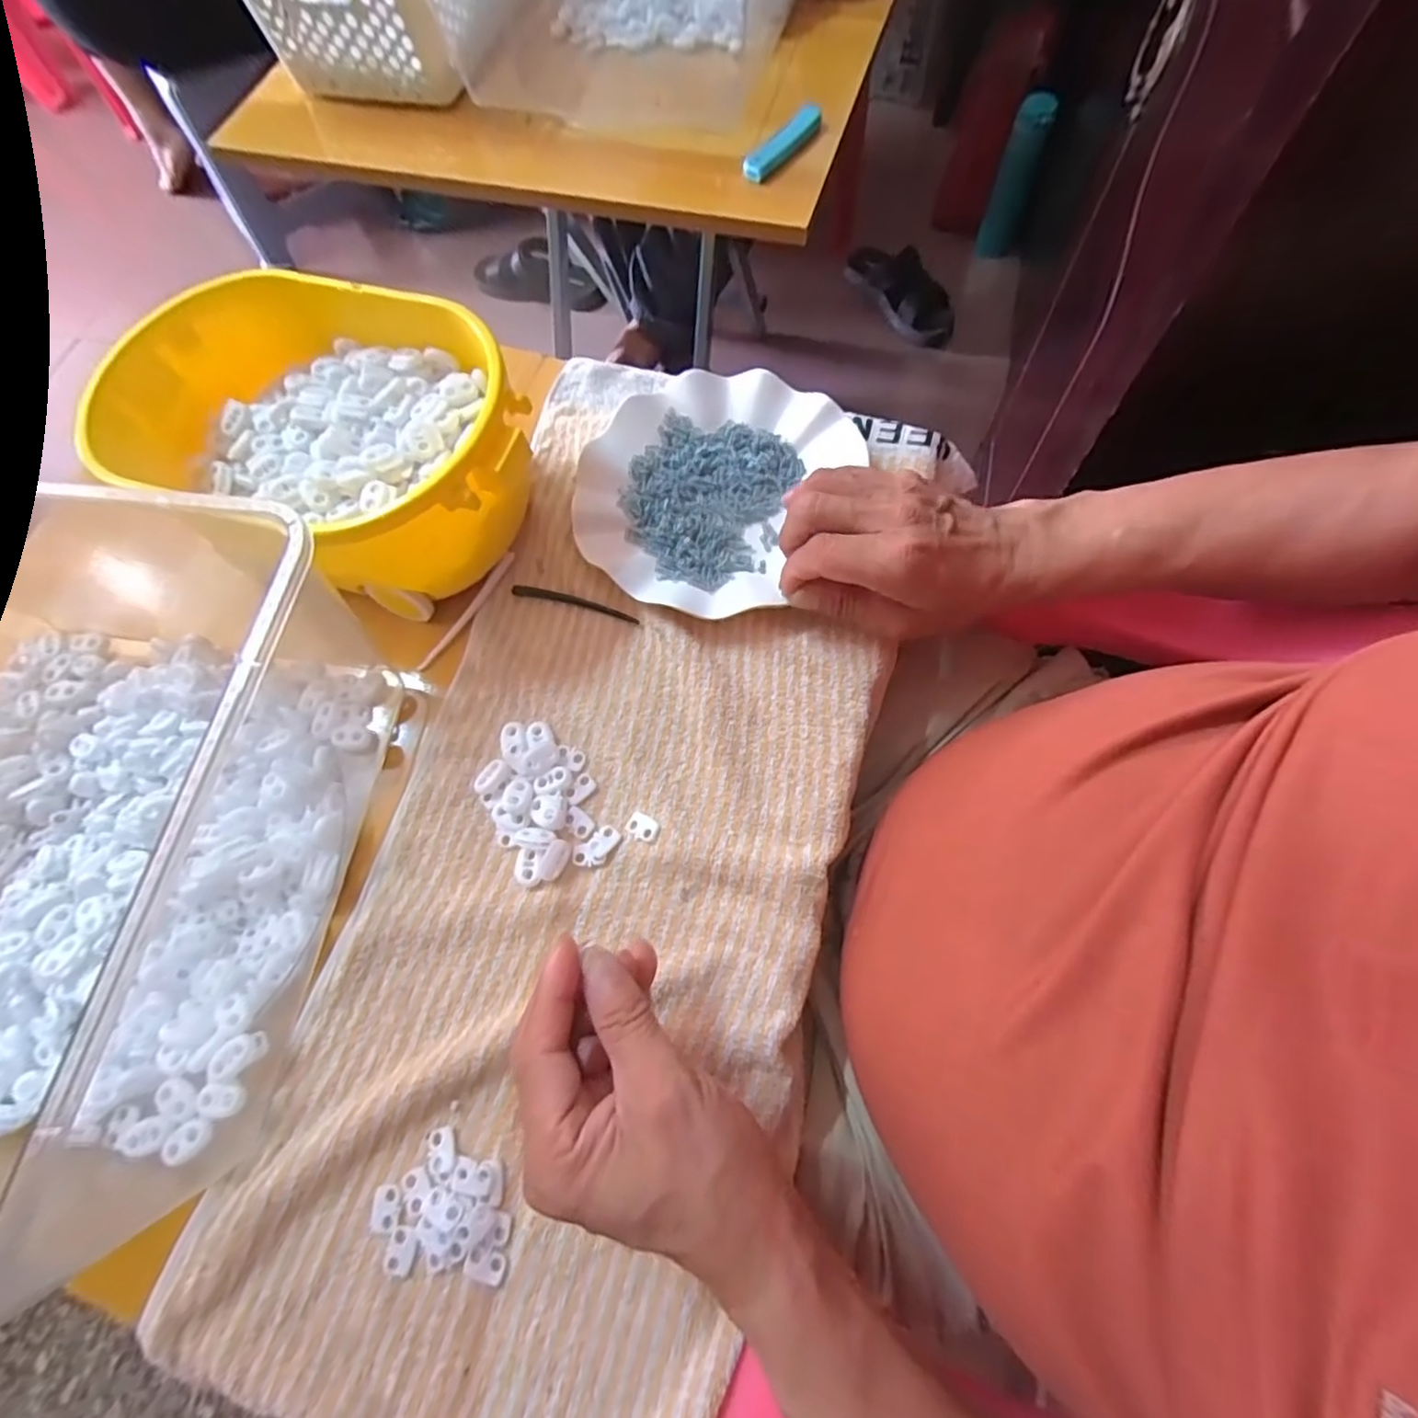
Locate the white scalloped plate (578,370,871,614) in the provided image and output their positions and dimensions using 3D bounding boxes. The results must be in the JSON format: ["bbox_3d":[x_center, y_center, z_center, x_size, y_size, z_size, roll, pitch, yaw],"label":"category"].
[{"bbox_3d":[0.001,-0.147,0.417,0.154,0.020,0.183,37,74,10],"label":"white scalloped plate"}]

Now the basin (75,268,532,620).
[{"bbox_3d":[-0.220,-0.160,0.389,0.247,0.094,0.162,22,73,11],"label":"basin"}]

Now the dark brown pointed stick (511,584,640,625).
[{"bbox_3d":[-0.085,-0.067,0.405,0.084,0.008,0.008,16,71,4],"label":"dark brown pointed stick"}]

